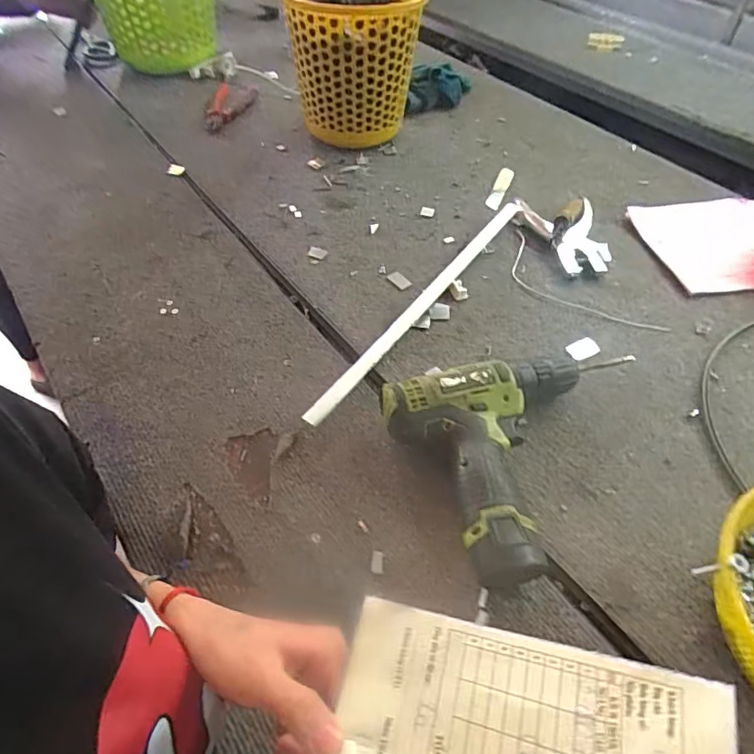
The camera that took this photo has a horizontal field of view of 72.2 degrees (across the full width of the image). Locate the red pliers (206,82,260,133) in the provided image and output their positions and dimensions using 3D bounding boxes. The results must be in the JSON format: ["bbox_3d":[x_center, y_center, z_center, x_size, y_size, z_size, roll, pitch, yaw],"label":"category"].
[{"bbox_3d":[-0.231,-0.433,0.821,0.070,0.019,0.156,2,50,-1],"label":"red pliers"}]

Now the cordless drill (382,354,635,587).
[{"bbox_3d":[0.142,0.054,0.436,0.224,0.048,0.172,-19,54,-16],"label":"cordless drill"}]

